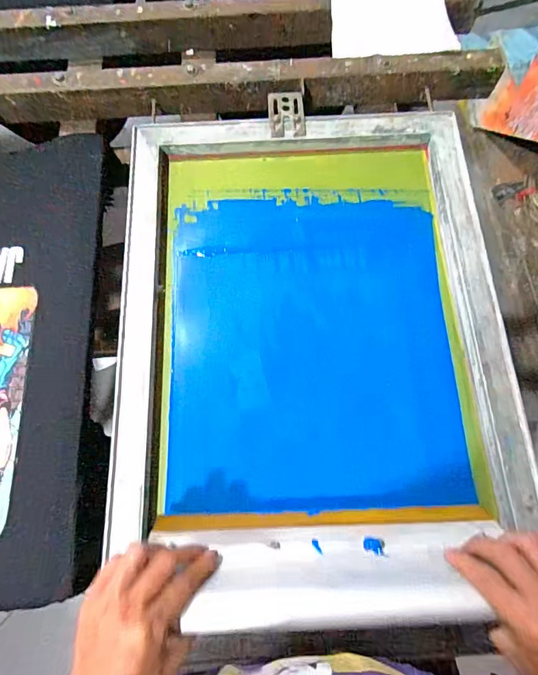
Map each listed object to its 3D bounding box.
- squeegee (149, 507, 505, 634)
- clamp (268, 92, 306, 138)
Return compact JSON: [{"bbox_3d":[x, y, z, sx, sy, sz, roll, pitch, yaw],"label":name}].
[{"bbox_3d":[0.053,0.209,0.390,0.321,0.138,0.032,-2,108,1],"label":"squeegee"},{"bbox_3d":[0.026,-0.331,0.621,0.051,0.010,0.083,-2,72,-1],"label":"clamp"}]

